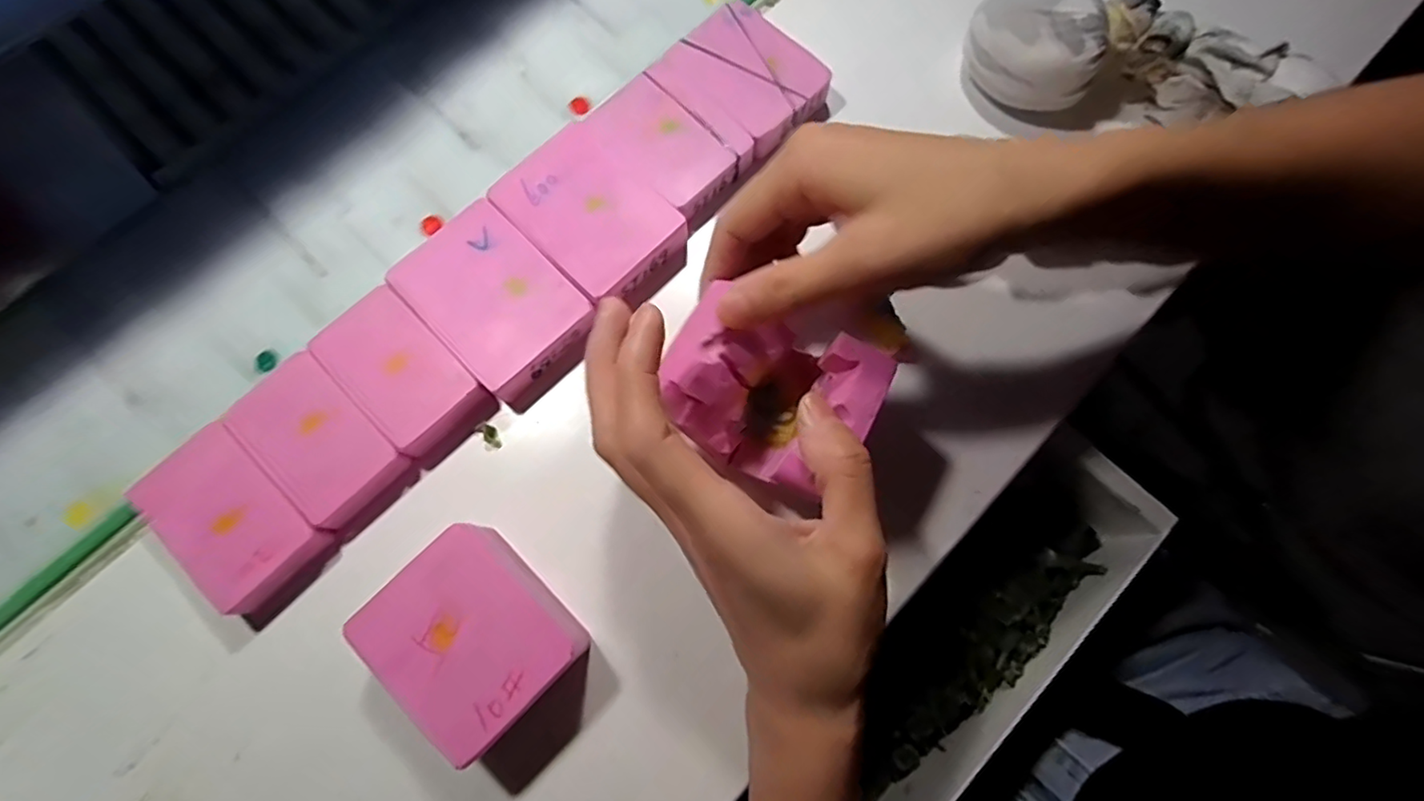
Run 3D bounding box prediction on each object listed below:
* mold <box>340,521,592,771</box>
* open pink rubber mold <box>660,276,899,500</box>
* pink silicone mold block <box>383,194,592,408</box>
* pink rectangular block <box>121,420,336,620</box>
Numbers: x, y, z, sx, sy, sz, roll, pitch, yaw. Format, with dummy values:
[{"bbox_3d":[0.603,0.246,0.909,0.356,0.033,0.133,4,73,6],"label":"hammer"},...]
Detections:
[{"bbox_3d":[-0.092,0.091,0.237,0.068,0.037,0.055,44,79,9],"label":"mold"},{"bbox_3d":[0.020,-0.002,0.234,0.072,0.058,0.057,32,77,7],"label":"open pink rubber mold"},{"bbox_3d":[-0.097,-0.044,0.275,0.085,0.015,0.057,44,79,9],"label":"pink silicone mold block"},{"bbox_3d":[-0.199,0.048,0.252,0.072,0.016,0.044,43,79,9],"label":"pink rectangular block"}]

